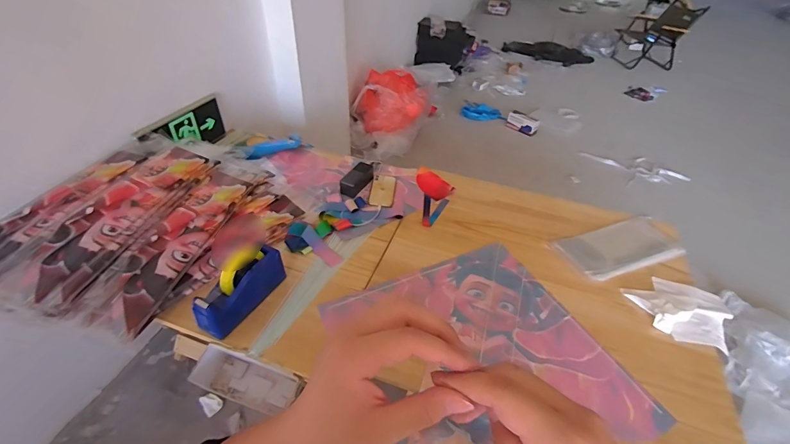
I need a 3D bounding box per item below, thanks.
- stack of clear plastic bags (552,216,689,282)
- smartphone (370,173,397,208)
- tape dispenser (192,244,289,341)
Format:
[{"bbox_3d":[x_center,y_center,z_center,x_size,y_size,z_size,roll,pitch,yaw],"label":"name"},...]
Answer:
[{"bbox_3d":[0.661,0.065,1.072,0.398,0.023,0.179,-15,45,-18],"label":"stack of clear plastic bags"},{"bbox_3d":[-0.037,-0.103,1.192,0.073,0.016,0.155,5,43,4],"label":"smartphone"},{"bbox_3d":[-0.325,0.130,0.791,0.065,0.119,0.203,27,46,25],"label":"tape dispenser"}]

